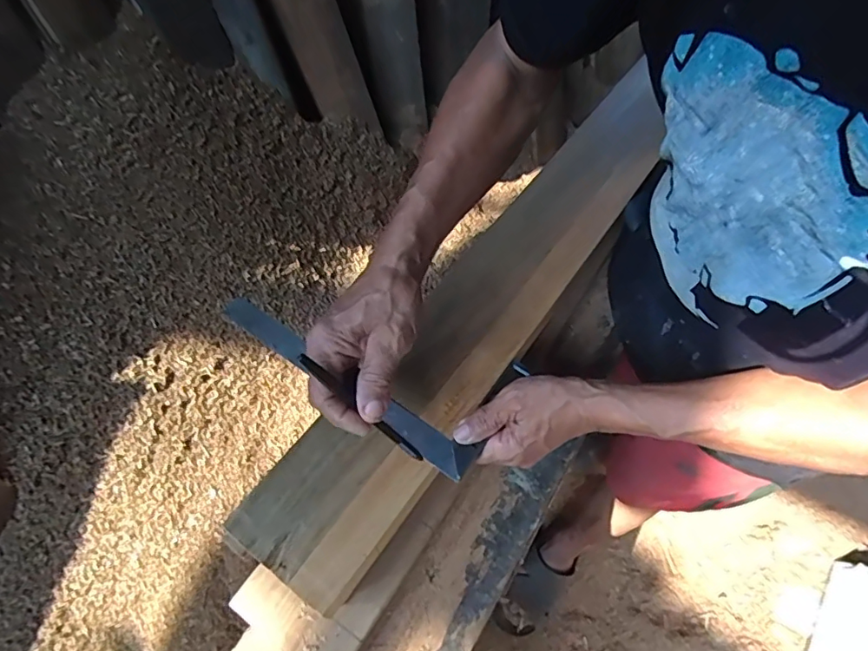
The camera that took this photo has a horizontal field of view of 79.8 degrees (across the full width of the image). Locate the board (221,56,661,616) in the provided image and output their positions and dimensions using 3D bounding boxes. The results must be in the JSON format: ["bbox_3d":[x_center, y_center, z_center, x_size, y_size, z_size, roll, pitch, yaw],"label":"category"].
[{"bbox_3d":[0.090,-0.066,0.570,0.118,0.019,0.741,33,63,13],"label":"board"}]

